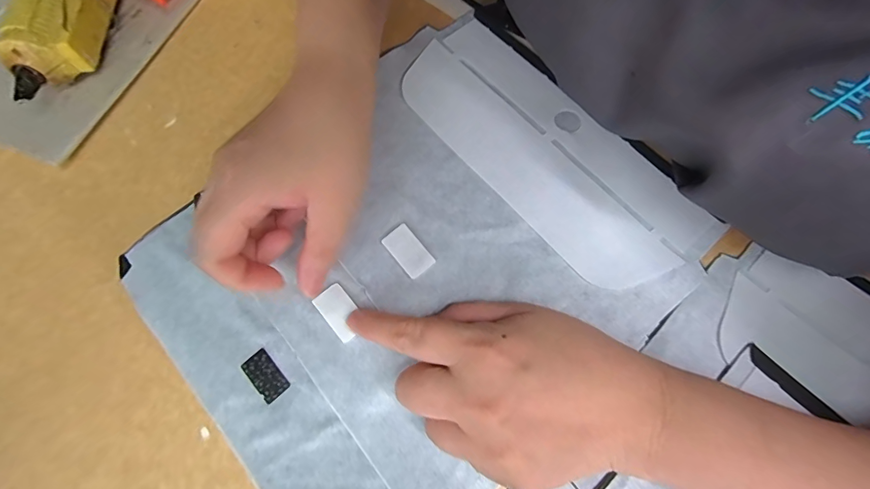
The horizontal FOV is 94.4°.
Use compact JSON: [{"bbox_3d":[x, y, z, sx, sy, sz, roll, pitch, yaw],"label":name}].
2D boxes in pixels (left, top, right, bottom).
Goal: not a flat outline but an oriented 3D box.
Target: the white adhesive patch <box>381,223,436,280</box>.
[{"bbox_3d":[-0.016,0.004,0.250,0.019,0.004,0.032,-40,75,-9],"label":"white adhesive patch"}]

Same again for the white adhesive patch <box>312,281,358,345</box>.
[{"bbox_3d":[-0.057,0.040,0.240,0.019,0.004,0.032,-40,74,-11],"label":"white adhesive patch"}]

